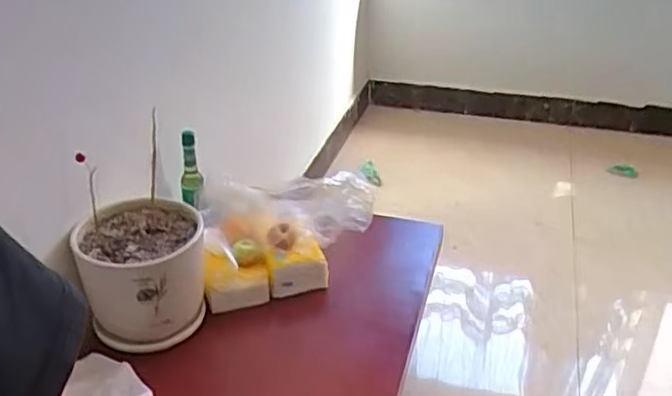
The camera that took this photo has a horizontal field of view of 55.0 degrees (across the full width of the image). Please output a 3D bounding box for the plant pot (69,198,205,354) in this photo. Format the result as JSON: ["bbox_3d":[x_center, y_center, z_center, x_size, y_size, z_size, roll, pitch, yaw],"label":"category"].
[{"bbox_3d":[-0.278,0.112,0.960,0.164,0.151,0.166,1,30,3],"label":"plant pot"}]

